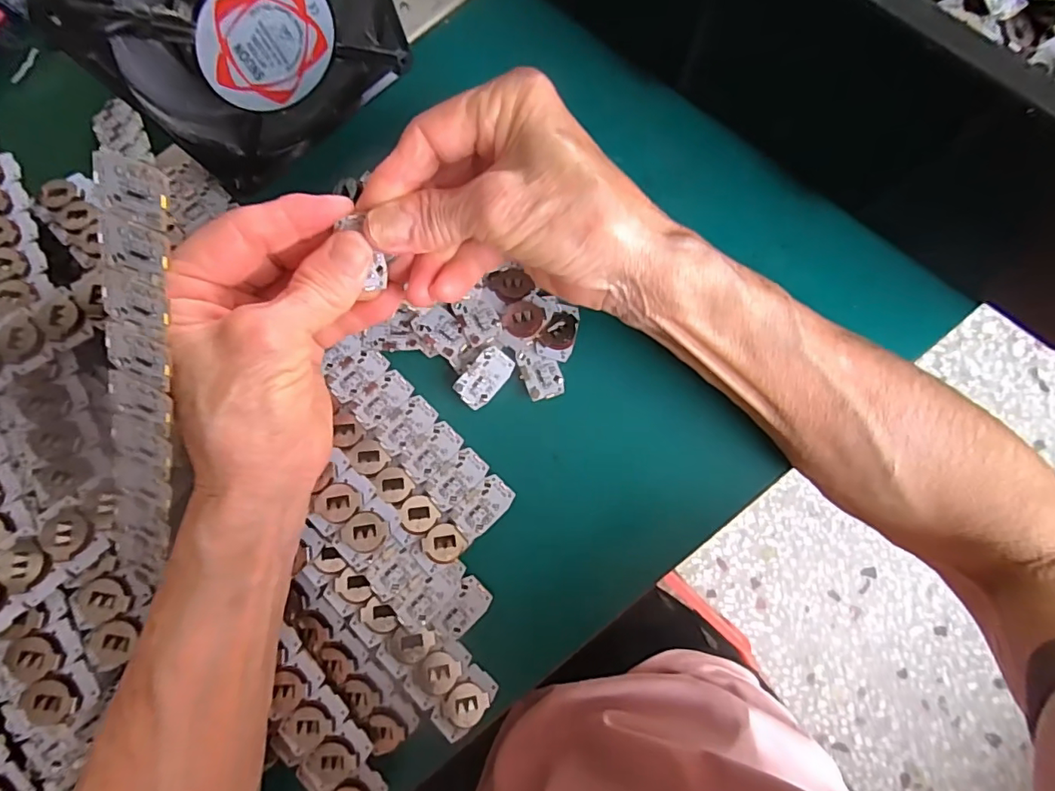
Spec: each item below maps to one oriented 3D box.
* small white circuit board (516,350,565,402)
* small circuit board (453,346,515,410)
[{"bbox_3d":[0.007,-0.011,0.255,0.018,0.004,0.026,-18,82,1],"label":"small white circuit board"},{"bbox_3d":[-0.021,-0.009,0.255,0.017,0.005,0.030,39,87,7],"label":"small circuit board"}]

